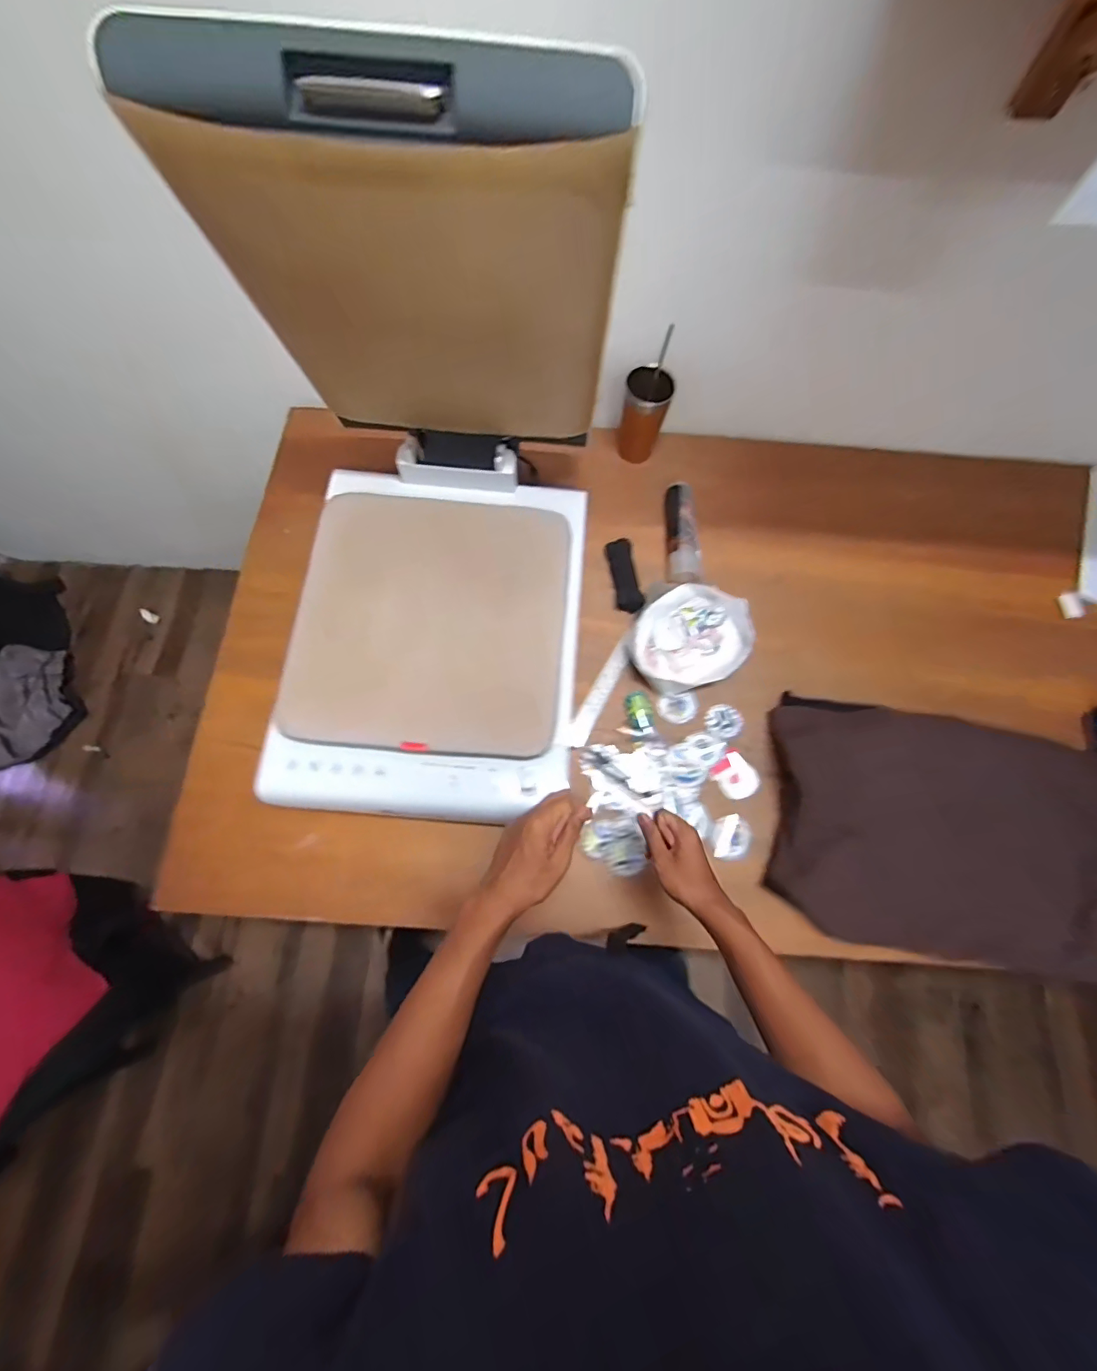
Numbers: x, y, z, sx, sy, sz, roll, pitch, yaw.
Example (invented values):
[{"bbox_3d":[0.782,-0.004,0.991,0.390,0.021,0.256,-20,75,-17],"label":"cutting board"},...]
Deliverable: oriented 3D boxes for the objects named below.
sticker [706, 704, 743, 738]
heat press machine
[{"bbox_3d":[0.281,0.056,0.811,0.059,0.007,0.055,1,73,-2],"label":"sticker"},{"bbox_3d":[-0.152,-0.180,0.545,0.398,0.502,0.574,5,73,0],"label":"heat press machine"}]

